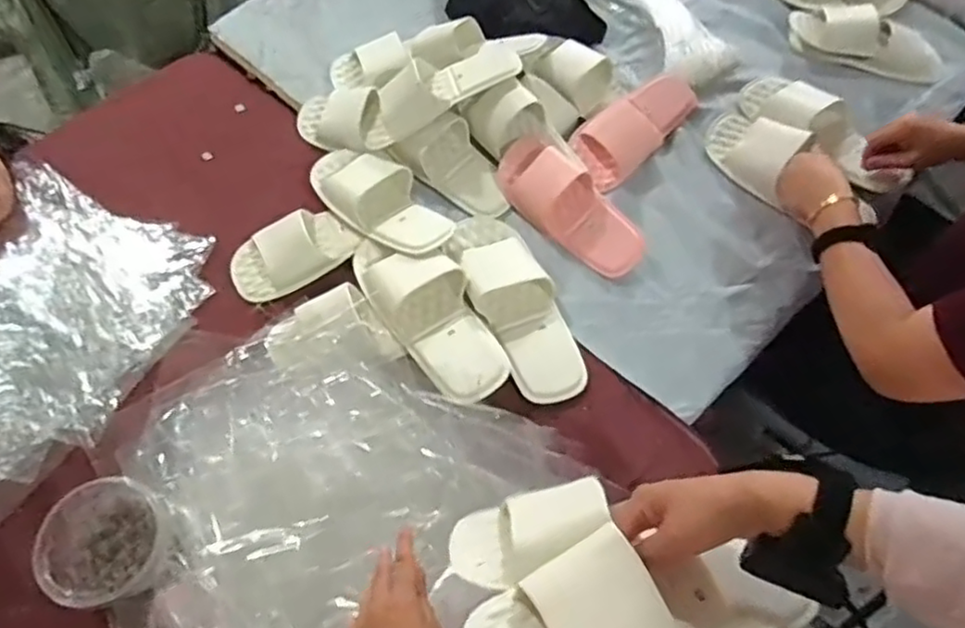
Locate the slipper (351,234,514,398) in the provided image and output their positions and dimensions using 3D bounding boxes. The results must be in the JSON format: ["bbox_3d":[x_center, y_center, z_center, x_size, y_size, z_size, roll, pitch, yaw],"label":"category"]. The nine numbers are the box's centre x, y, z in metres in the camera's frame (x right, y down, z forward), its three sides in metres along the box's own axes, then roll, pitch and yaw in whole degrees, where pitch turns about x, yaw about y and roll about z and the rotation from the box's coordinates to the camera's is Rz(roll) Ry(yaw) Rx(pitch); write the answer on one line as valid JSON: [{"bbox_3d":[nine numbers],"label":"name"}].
[{"bbox_3d":[-0.061,-0.010,0.798,0.106,0.055,0.255,-33,68,-18],"label":"slipper"}]

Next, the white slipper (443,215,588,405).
[{"bbox_3d":[0.047,-0.015,0.820,0.109,0.048,0.257,-23,65,-13],"label":"white slipper"}]

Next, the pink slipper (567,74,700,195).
[{"bbox_3d":[0.232,-0.274,0.947,0.215,0.061,0.113,-33,68,-18],"label":"pink slipper"}]

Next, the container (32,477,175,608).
[{"bbox_3d":[-0.369,0.226,0.646,0.109,0.055,0.111,1,62,-1],"label":"container"}]

